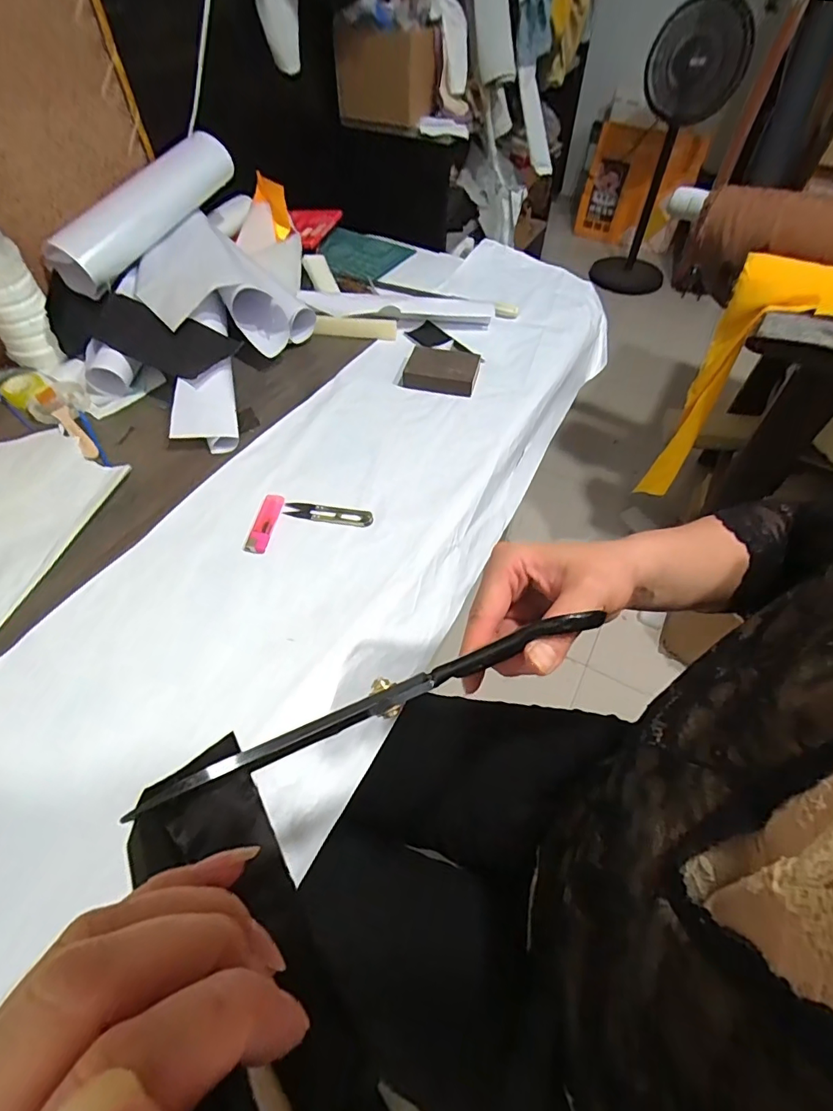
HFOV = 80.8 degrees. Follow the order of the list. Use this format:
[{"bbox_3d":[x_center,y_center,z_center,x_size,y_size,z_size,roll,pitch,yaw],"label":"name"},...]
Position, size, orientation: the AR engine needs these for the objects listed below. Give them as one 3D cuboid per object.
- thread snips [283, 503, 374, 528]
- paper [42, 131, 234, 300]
[{"bbox_3d":[-0.098,-0.047,0.551,0.099,0.008,0.024,11,53,6],"label":"thread snips"},{"bbox_3d":[-0.414,-0.528,0.748,0.087,0.077,0.327,29,72,19],"label":"paper"}]

